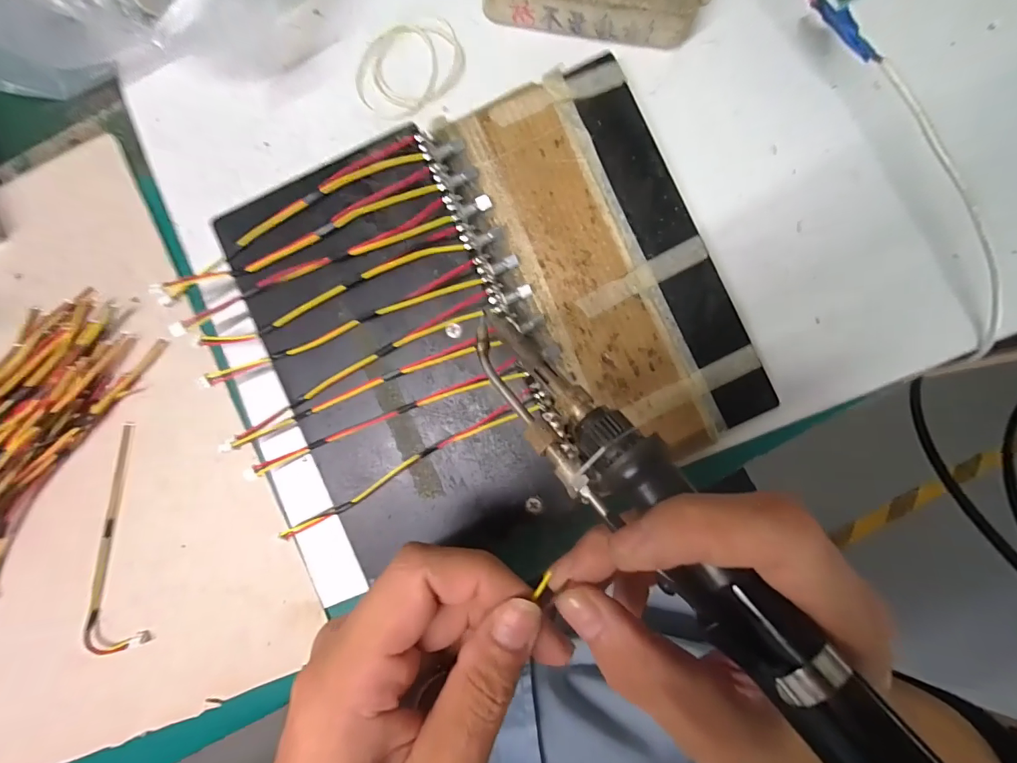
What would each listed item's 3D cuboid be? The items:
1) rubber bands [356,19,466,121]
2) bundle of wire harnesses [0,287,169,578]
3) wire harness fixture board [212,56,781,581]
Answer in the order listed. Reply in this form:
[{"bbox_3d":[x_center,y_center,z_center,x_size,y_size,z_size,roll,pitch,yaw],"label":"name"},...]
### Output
[{"bbox_3d":[-0.055,-0.175,0.240,0.062,0.004,0.046,-37,88,1],"label":"rubber bands"},{"bbox_3d":[-0.280,0.046,0.233,0.074,0.034,0.209,39,91,2],"label":"bundle of wire harnesses"},{"bbox_3d":[-0.003,-0.032,0.223,0.223,0.035,0.211,-27,88,2],"label":"wire harness fixture board"}]

